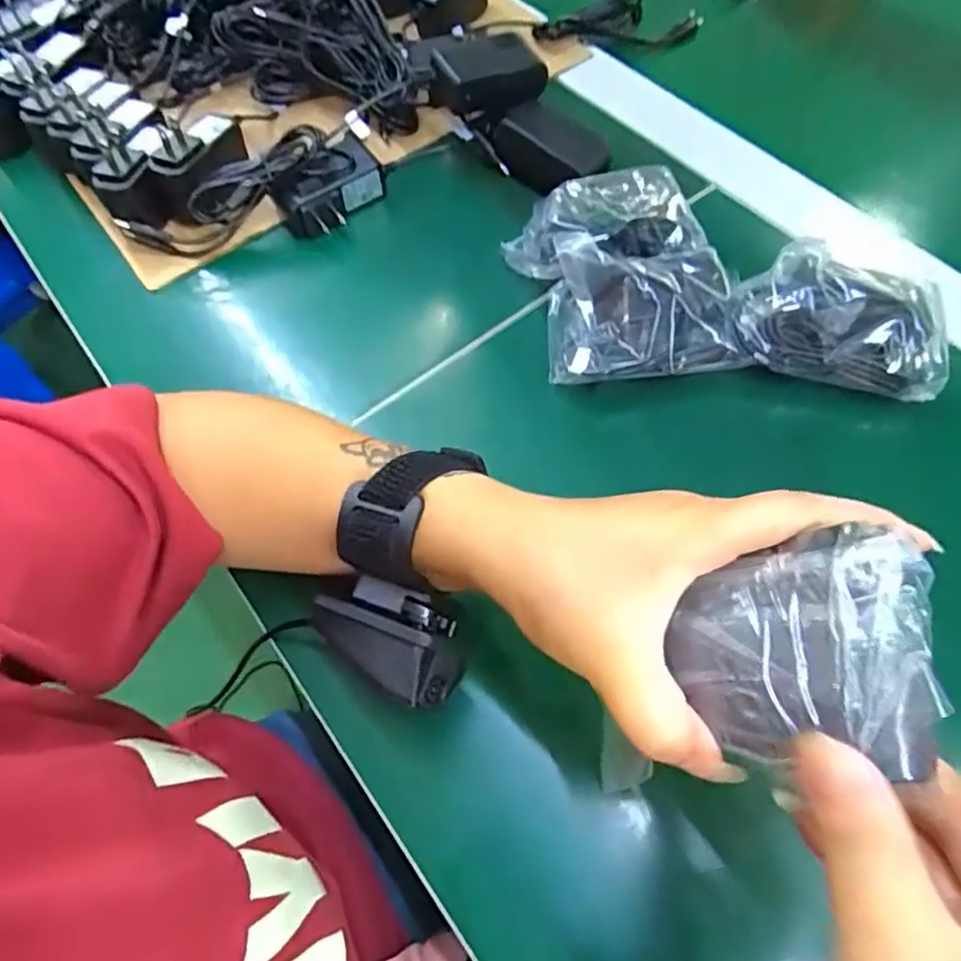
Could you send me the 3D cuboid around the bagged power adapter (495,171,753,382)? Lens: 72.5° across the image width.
[{"bbox_3d":[0.083,-0.127,0.383,0.112,0.038,0.147,-12,61,-7],"label":"bagged power adapter"}]

